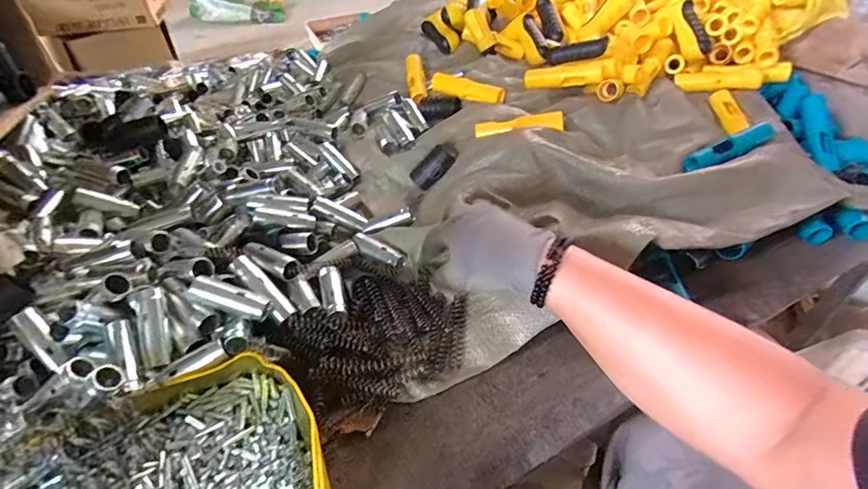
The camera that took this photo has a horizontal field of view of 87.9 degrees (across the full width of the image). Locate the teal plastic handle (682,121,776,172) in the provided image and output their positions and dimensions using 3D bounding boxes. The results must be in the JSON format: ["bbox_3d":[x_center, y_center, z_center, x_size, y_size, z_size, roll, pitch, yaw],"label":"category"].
[{"bbox_3d":[0.395,-0.129,0.596,0.118,0.025,0.031,-24,44,2],"label":"teal plastic handle"}]

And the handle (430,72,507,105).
[{"bbox_3d":[0.054,-0.250,0.722,0.124,0.029,0.021,20,46,22],"label":"handle"}]

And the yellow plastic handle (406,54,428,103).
[{"bbox_3d":[-0.030,-0.295,0.790,0.031,0.027,0.154,-4,42,-4],"label":"yellow plastic handle"}]

